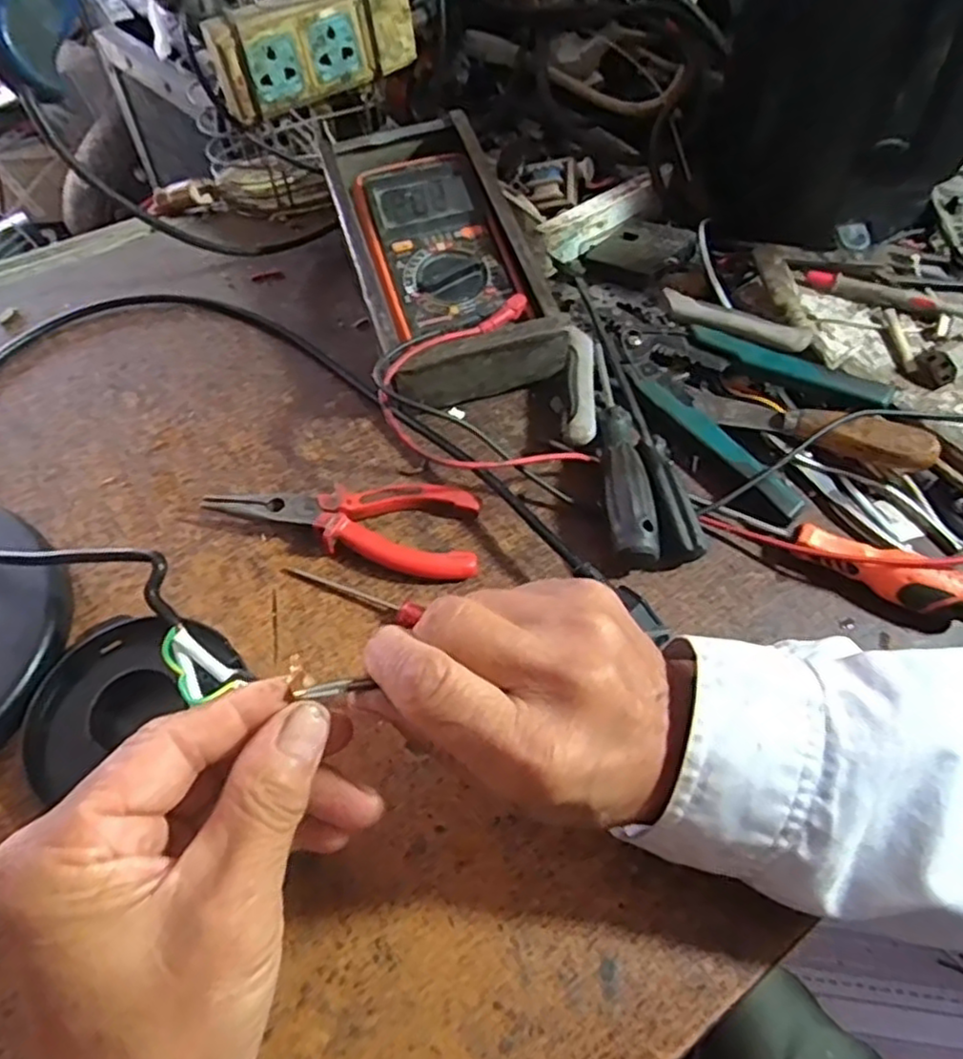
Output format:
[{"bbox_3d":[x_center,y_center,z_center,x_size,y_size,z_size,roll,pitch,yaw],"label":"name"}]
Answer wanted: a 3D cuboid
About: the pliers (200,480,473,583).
[{"bbox_3d":[-0.071,-0.008,0.378,0.143,0.020,0.053,11,57,7],"label":"pliers"}]

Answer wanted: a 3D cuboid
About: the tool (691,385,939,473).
[{"bbox_3d":[0.194,-0.066,0.409,0.135,0.019,0.028,19,59,12],"label":"tool"}]

